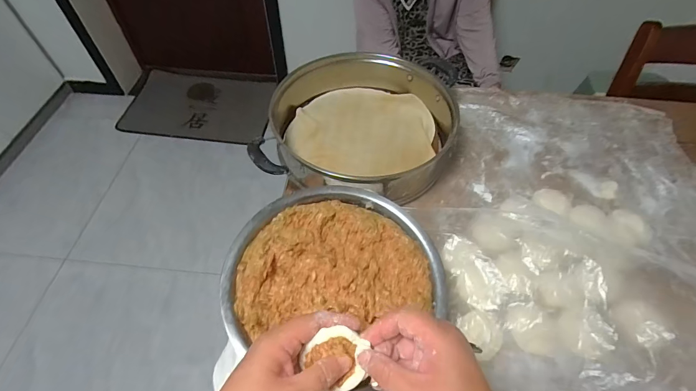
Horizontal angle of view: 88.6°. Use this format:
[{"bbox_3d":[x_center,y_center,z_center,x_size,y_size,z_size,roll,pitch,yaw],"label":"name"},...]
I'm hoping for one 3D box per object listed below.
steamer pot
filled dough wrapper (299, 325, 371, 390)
[{"bbox_3d":[0.028,-0.131,0.662,0.331,0.105,0.293,3,54,1],"label":"steamer pot"},{"bbox_3d":[-0.008,0.136,0.297,0.048,0.021,0.043,34,63,19],"label":"filled dough wrapper"}]

